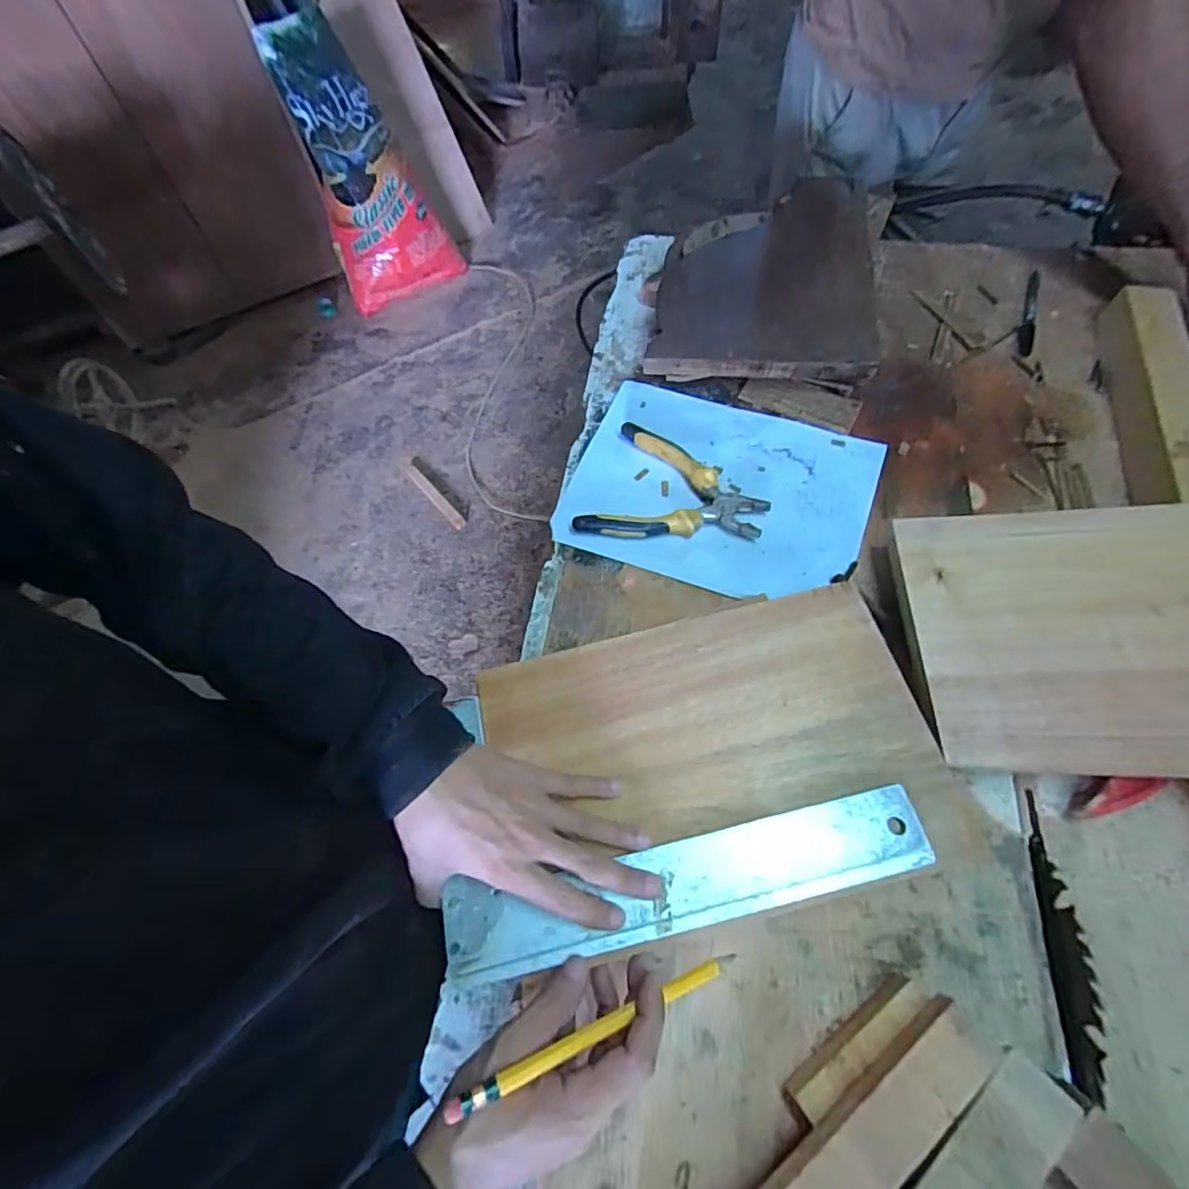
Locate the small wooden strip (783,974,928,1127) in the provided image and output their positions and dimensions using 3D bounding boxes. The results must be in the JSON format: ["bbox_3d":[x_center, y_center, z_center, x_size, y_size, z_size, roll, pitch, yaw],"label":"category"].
[{"bbox_3d":[0.159,0.274,0.352,0.099,0.026,0.017,-36,67,-14],"label":"small wooden strip"}]

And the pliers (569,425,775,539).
[{"bbox_3d":[0.077,-0.088,0.542,0.160,0.023,0.126,23,67,14],"label":"pliers"}]

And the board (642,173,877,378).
[{"bbox_3d":[0.186,-0.347,0.629,0.223,0.033,0.265,5,67,11],"label":"board"}]

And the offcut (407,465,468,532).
[{"bbox_3d":[-0.430,-0.267,1.550,0.031,0.017,0.270,-37,67,-15],"label":"offcut"}]

